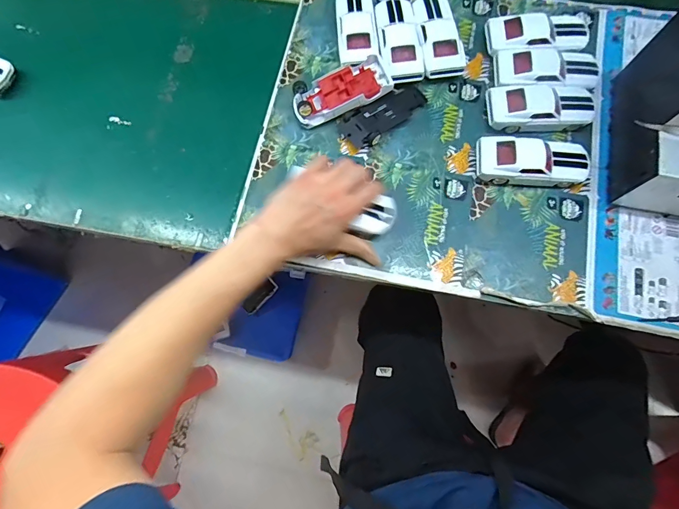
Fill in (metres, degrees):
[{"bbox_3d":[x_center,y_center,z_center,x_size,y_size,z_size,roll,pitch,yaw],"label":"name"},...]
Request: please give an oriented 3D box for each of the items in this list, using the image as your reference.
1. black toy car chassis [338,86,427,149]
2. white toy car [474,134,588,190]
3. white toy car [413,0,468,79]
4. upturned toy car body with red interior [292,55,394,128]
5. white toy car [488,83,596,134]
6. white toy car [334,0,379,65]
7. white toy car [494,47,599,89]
[{"bbox_3d":[0.060,-0.185,0.477,0.123,0.020,0.047,-33,77,-7],"label":"black toy car chassis"},{"bbox_3d":[0.235,-0.114,0.442,0.129,0.039,0.056,1,76,2],"label":"white toy car"},{"bbox_3d":[0.132,-0.299,0.497,0.054,0.033,0.133,-9,75,-1],"label":"white toy car"},{"bbox_3d":[0.002,-0.213,0.480,0.124,0.035,0.063,-13,76,-2],"label":"upturned toy car body with red interior"},{"bbox_3d":[0.255,-0.185,0.463,0.128,0.038,0.054,5,76,3],"label":"white toy car"},{"bbox_3d":[0.023,-0.309,0.502,0.051,0.031,0.131,-5,75,0],"label":"white toy car"},{"bbox_3d":[0.271,-0.238,0.476,0.130,0.037,0.057,0,75,2],"label":"white toy car"}]

